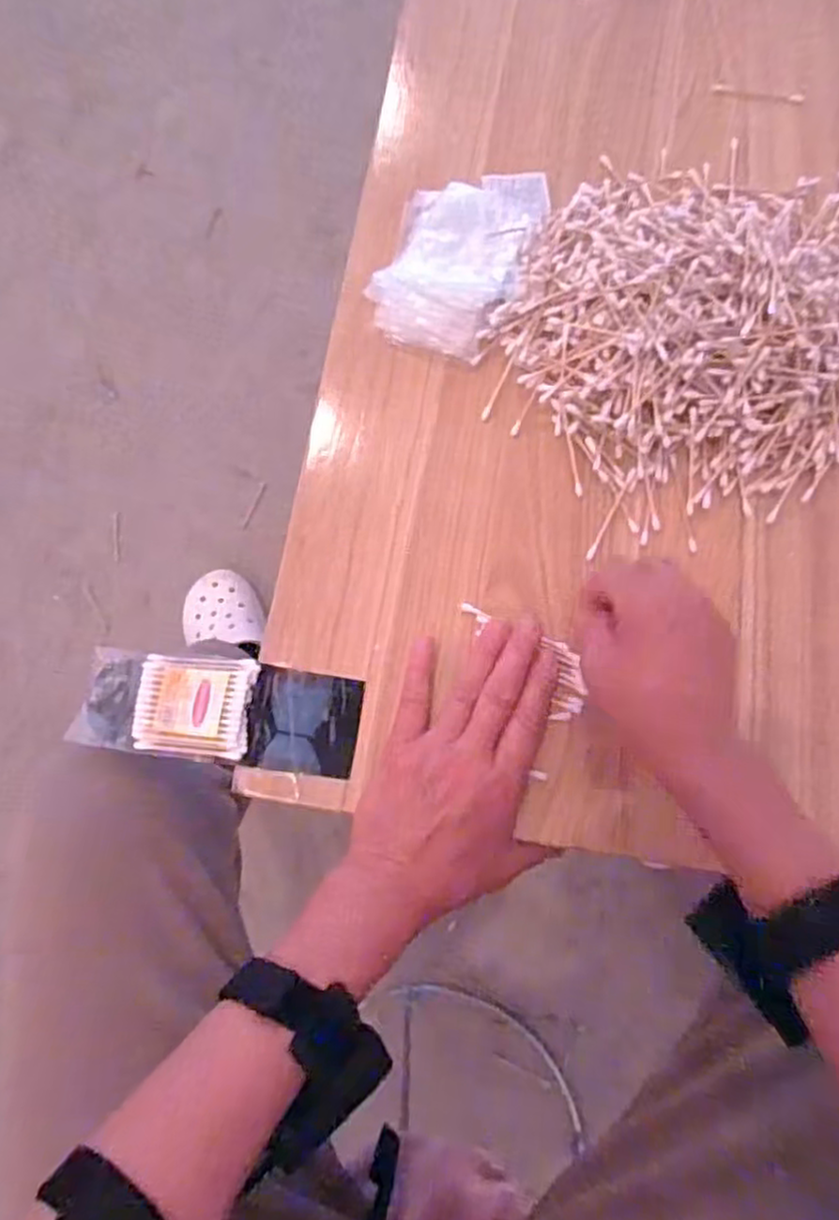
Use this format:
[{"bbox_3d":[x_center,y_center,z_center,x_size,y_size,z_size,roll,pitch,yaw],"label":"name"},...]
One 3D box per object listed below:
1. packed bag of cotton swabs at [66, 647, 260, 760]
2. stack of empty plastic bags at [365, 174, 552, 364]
[{"bbox_3d":[-0.159,0.057,0.444,0.118,0.012,0.060,1,73,17],"label":"packed bag of cotton swabs"},{"bbox_3d":[0.029,-0.265,0.528,0.099,0.023,0.177,16,74,5],"label":"stack of empty plastic bags"}]

